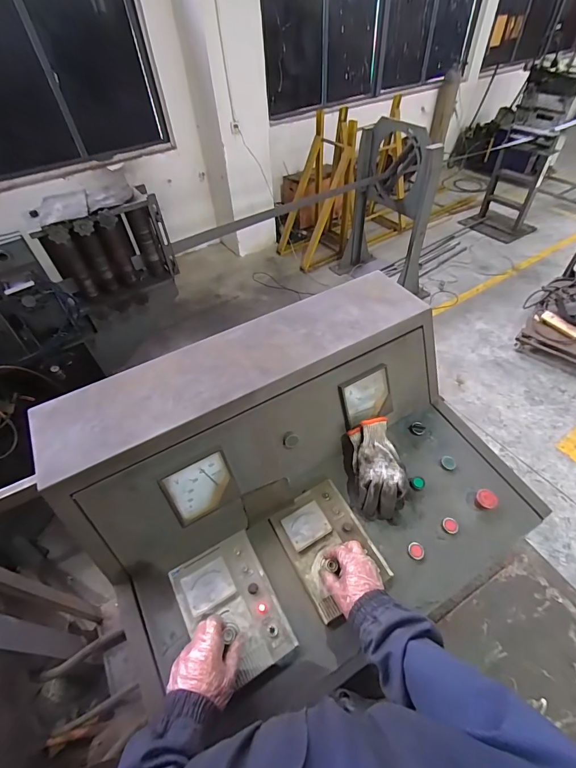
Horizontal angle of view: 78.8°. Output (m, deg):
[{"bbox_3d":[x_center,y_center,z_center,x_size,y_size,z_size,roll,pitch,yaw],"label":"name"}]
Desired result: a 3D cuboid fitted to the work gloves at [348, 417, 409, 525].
[{"bbox_3d":[0.185,0.171,0.724,0.114,0.093,0.191,-3,50,0],"label":"work gloves"}]

